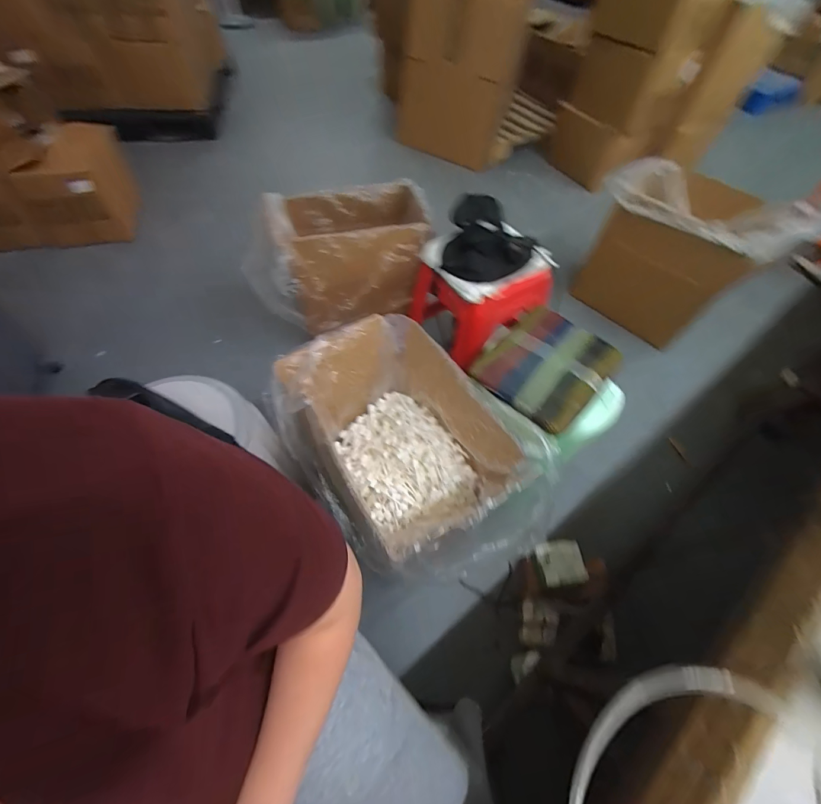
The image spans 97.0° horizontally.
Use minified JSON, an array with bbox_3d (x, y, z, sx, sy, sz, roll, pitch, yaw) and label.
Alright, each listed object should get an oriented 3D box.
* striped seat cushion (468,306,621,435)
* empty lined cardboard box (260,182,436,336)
[{"bbox_3d":[0.310,-0.092,0.833,0.248,0.051,0.300,39,63,20],"label":"striped seat cushion"},{"bbox_3d":[-0.188,-0.497,1.226,0.471,0.286,0.361,-10,58,-9],"label":"empty lined cardboard box"}]

